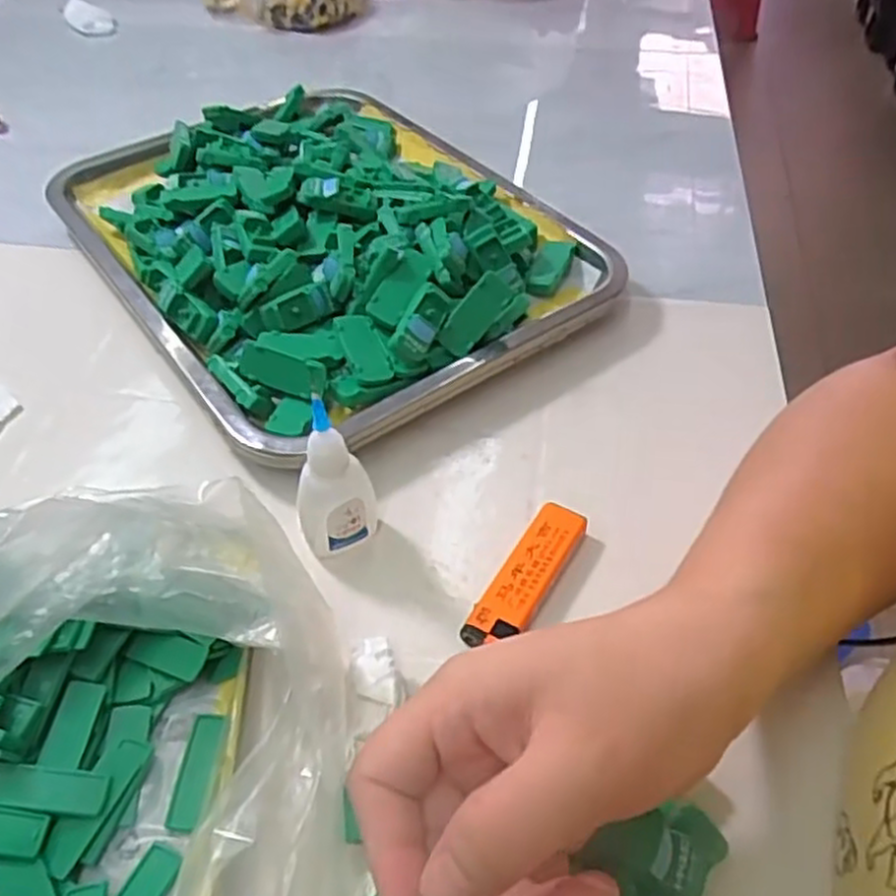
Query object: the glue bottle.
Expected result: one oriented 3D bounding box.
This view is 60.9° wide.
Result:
[{"bbox_3d":[-0.050,0.014,0.334,0.034,0.087,0.023,-7,49,-10],"label":"glue bottle"}]

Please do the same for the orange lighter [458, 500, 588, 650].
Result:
[{"bbox_3d":[0.035,0.059,0.341,0.024,0.015,0.079,26,51,19],"label":"orange lighter"}]

